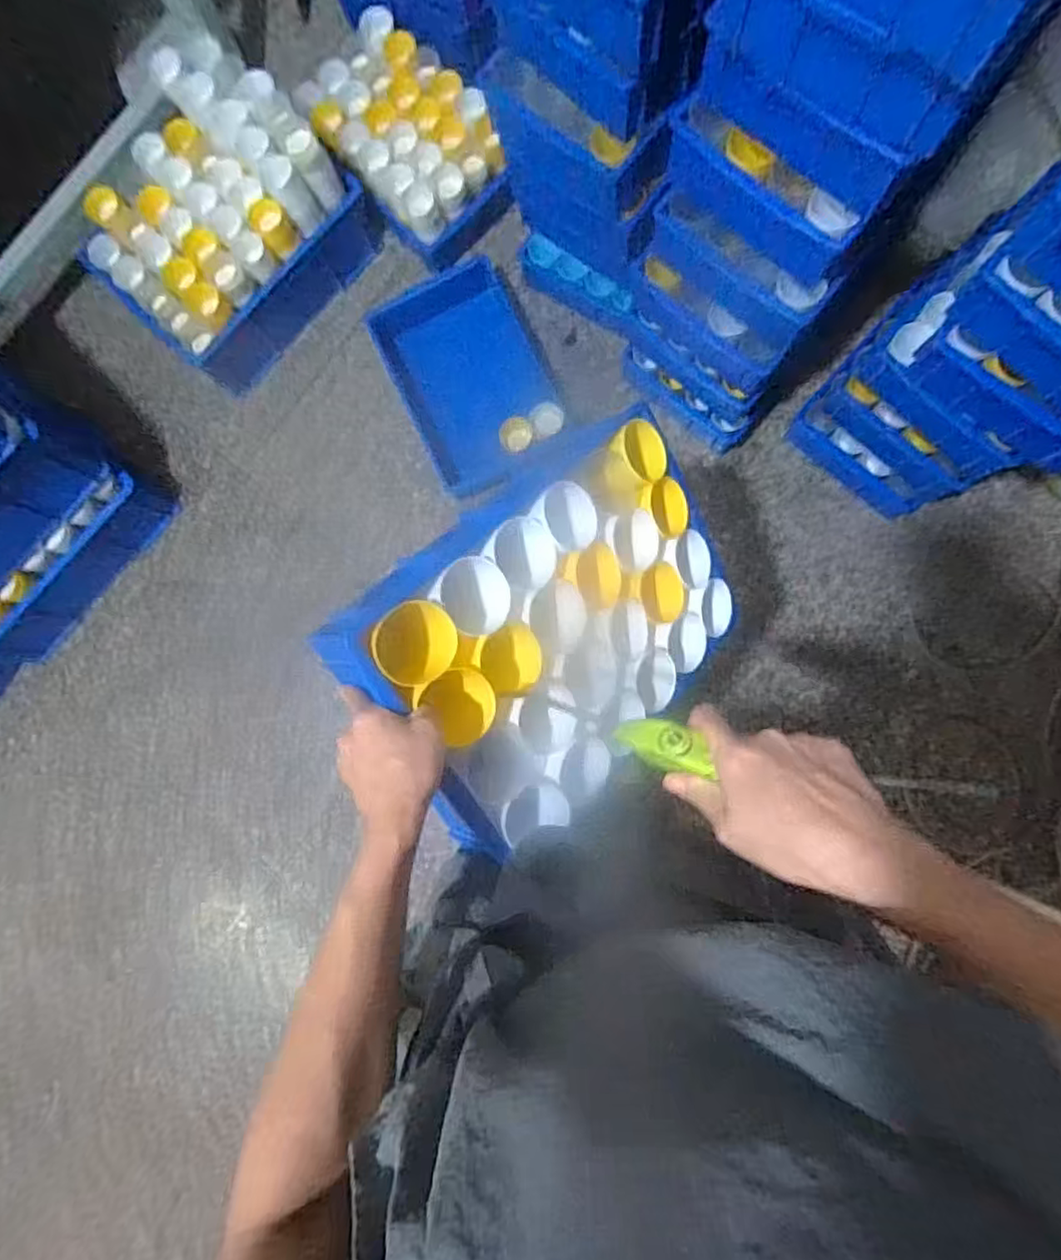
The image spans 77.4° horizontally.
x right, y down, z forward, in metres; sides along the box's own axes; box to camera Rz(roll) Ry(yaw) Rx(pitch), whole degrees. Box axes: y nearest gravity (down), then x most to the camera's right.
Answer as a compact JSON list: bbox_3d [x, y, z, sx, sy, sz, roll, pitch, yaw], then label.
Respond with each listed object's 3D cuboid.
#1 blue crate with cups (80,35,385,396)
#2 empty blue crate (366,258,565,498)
[{"bbox_3d":[-0.611,-0.795,1.306,0.390,0.232,0.482,41,90,6],"label":"blue crate with cups"},{"bbox_3d":[-0.114,-0.504,1.326,0.291,0.087,0.419,-23,85,3],"label":"empty blue crate"}]

